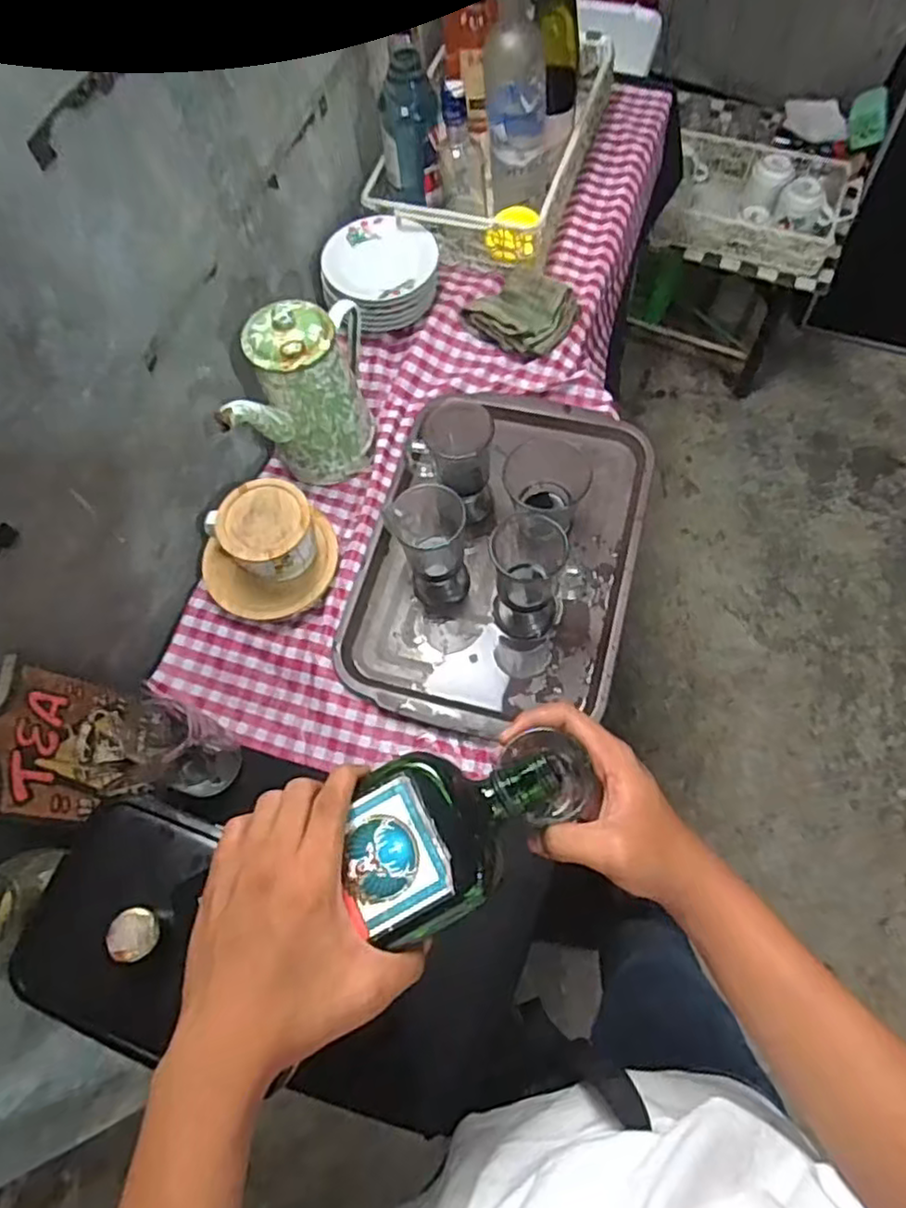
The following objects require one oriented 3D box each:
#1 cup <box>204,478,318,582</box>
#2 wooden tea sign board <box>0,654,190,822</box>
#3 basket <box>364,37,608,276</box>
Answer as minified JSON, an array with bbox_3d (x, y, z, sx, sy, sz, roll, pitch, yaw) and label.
[{"bbox_3d":[-0.206,-0.072,0.782,0.098,0.097,0.101,-2,66,4],"label":"cup"},{"bbox_3d":[-0.354,0.124,0.623,0.030,0.299,0.135,-17,70,17],"label":"wooden tea sign board"},{"bbox_3d":[0.063,-0.662,0.989,0.251,0.092,0.410,17,68,11],"label":"basket"}]

